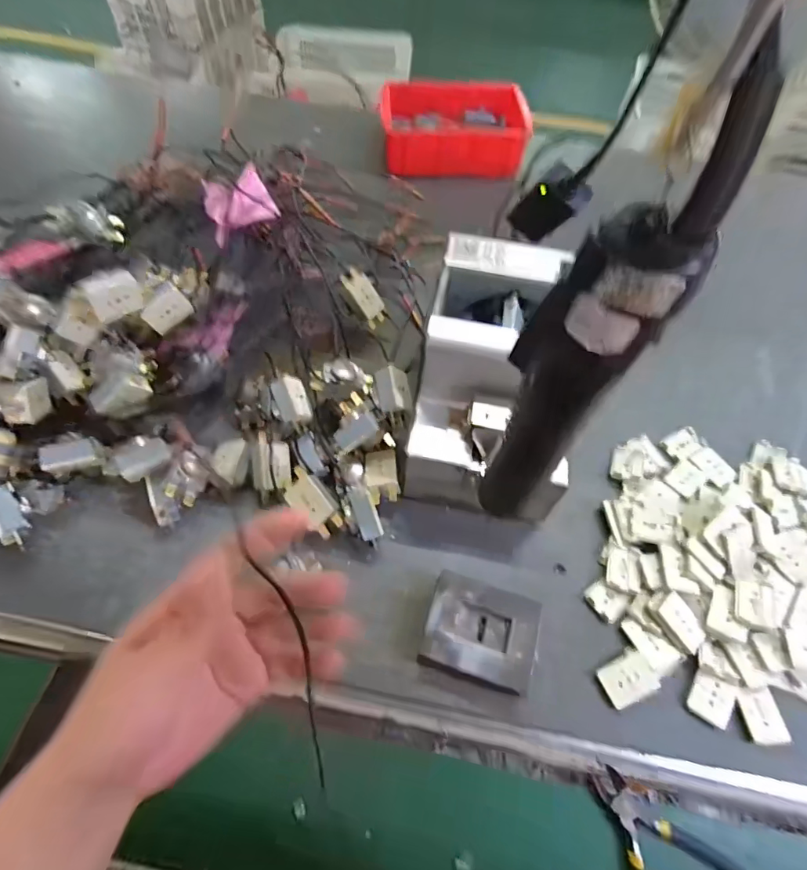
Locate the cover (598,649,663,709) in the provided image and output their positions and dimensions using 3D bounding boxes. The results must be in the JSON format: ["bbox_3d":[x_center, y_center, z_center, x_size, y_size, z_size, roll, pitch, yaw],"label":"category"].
[{"bbox_3d":[0.166,0.179,0.354,0.039,0.006,0.028,-21,63,-14],"label":"cover"}]

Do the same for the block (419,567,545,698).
[{"bbox_3d":[0.057,0.147,0.361,0.079,0.026,0.068,16,60,6],"label":"block"}]

